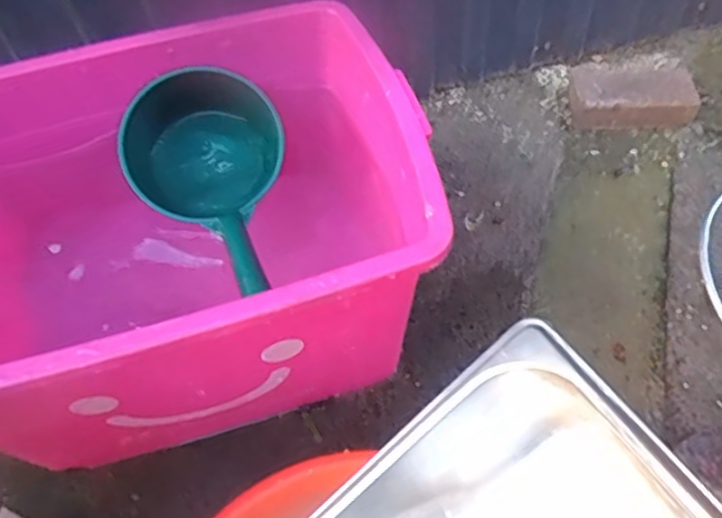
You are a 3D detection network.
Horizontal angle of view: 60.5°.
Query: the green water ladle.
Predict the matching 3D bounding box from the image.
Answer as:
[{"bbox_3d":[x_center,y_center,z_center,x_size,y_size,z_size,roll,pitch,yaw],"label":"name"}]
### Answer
[{"bbox_3d":[-0.174,-0.090,0.712,0.174,0.098,0.279,-14,56,-11],"label":"green water ladle"}]

